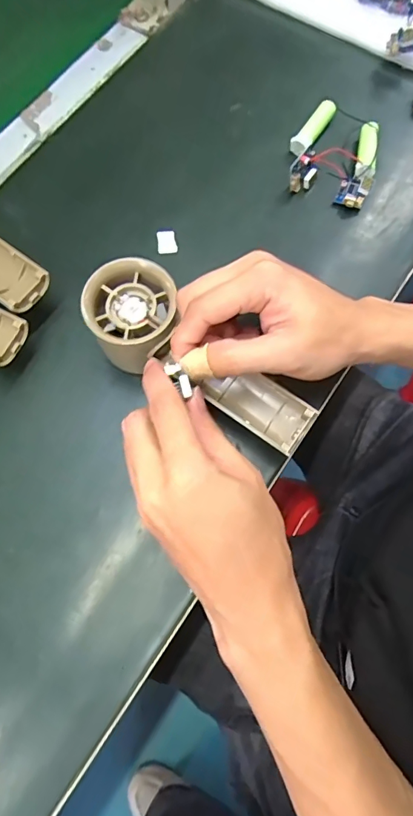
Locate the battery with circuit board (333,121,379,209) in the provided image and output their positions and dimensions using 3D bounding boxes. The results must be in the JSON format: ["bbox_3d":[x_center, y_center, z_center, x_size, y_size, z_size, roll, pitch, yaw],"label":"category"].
[{"bbox_3d":[0.122,-0.188,0.349,0.022,0.018,0.070,22,75,5],"label":"battery with circuit board"}]

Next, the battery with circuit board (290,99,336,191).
[{"bbox_3d":[0.081,-0.210,0.354,0.025,0.018,0.080,17,75,3],"label":"battery with circuit board"}]

